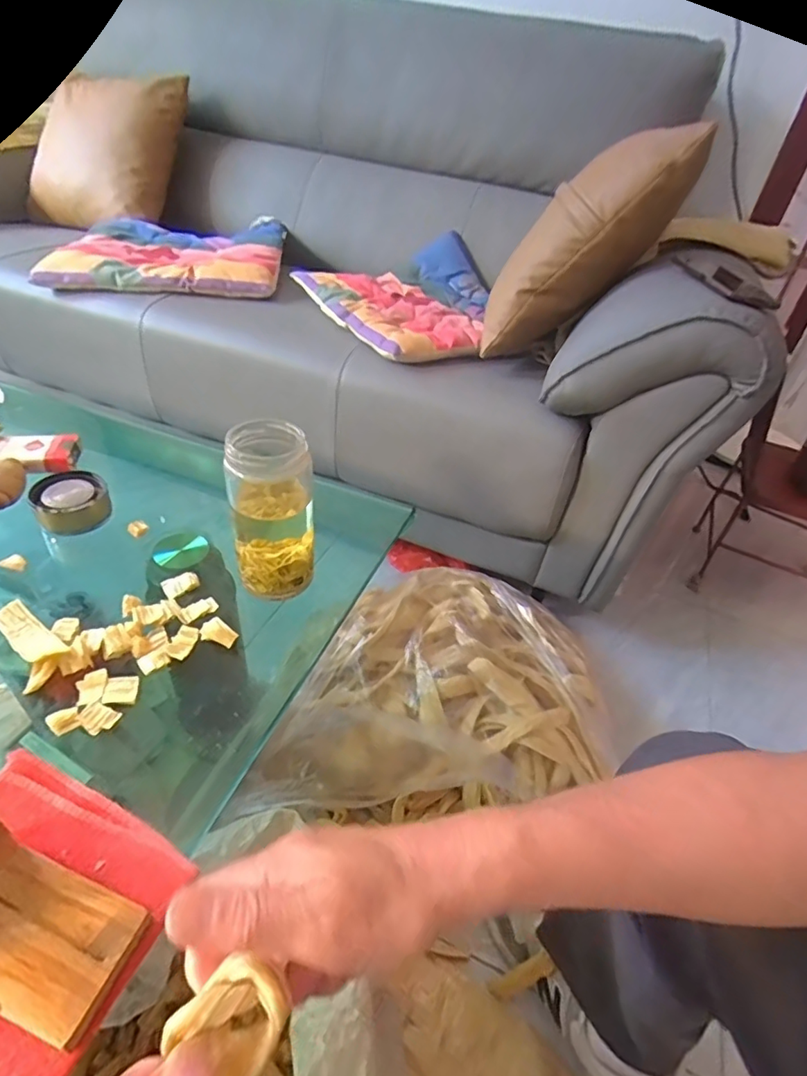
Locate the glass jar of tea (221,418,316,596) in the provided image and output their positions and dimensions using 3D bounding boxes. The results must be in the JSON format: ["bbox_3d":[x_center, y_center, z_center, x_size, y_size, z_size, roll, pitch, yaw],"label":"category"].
[{"bbox_3d":[-0.112,-0.026,0.469,0.063,0.142,0.070,-3,42,-13],"label":"glass jar of tea"}]

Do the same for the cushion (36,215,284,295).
[{"bbox_3d":[-0.474,-0.607,1.145,0.437,0.059,0.396,3,41,-6],"label":"cushion"}]

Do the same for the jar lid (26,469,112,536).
[{"bbox_3d":[-0.335,-0.036,0.549,0.066,0.037,0.055,-20,48,-29],"label":"jar lid"}]

